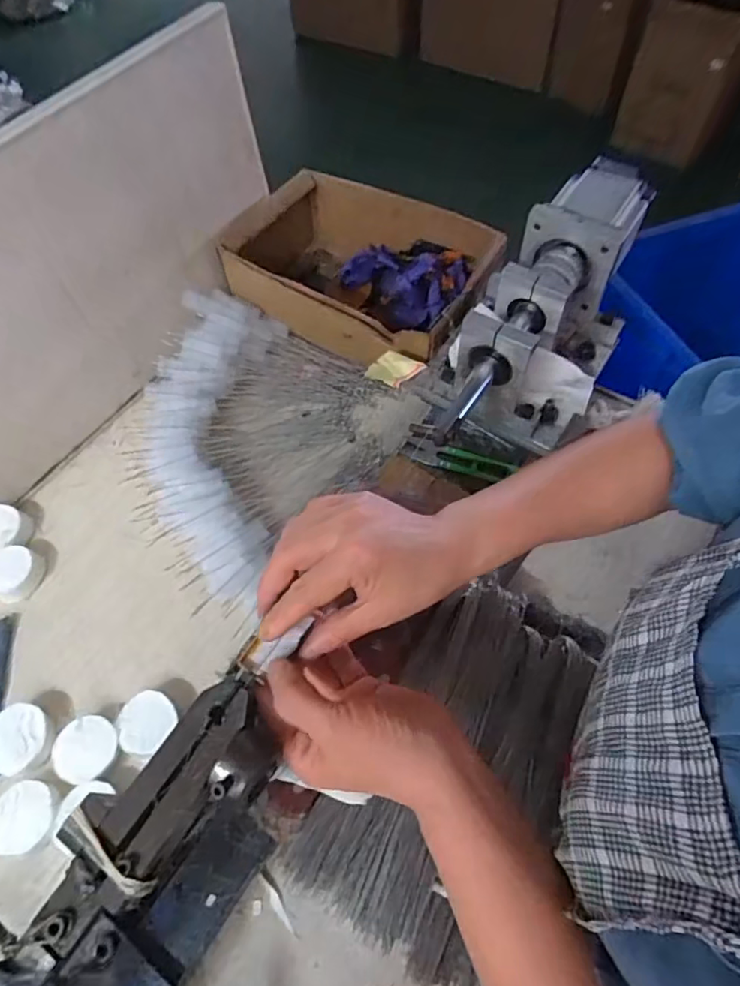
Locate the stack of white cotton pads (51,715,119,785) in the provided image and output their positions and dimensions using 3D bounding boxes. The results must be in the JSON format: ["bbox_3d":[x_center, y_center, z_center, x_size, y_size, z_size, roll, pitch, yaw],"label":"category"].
[{"bbox_3d":[-0.223,0.204,0.447,0.047,0.023,0.048,24,63,14],"label":"stack of white cotton pads"}]

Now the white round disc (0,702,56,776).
[{"bbox_3d":[-0.279,0.197,0.451,0.046,0.022,0.051,-21,62,-11],"label":"white round disc"}]

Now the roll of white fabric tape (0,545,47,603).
[{"bbox_3d":[-0.332,0.076,0.526,0.052,0.024,0.047,16,61,9],"label":"roll of white fabric tape"}]

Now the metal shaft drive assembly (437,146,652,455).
[{"bbox_3d":[0.183,-0.173,0.537,0.112,0.131,0.272,24,62,16],"label":"metal shaft drive assembly"}]

